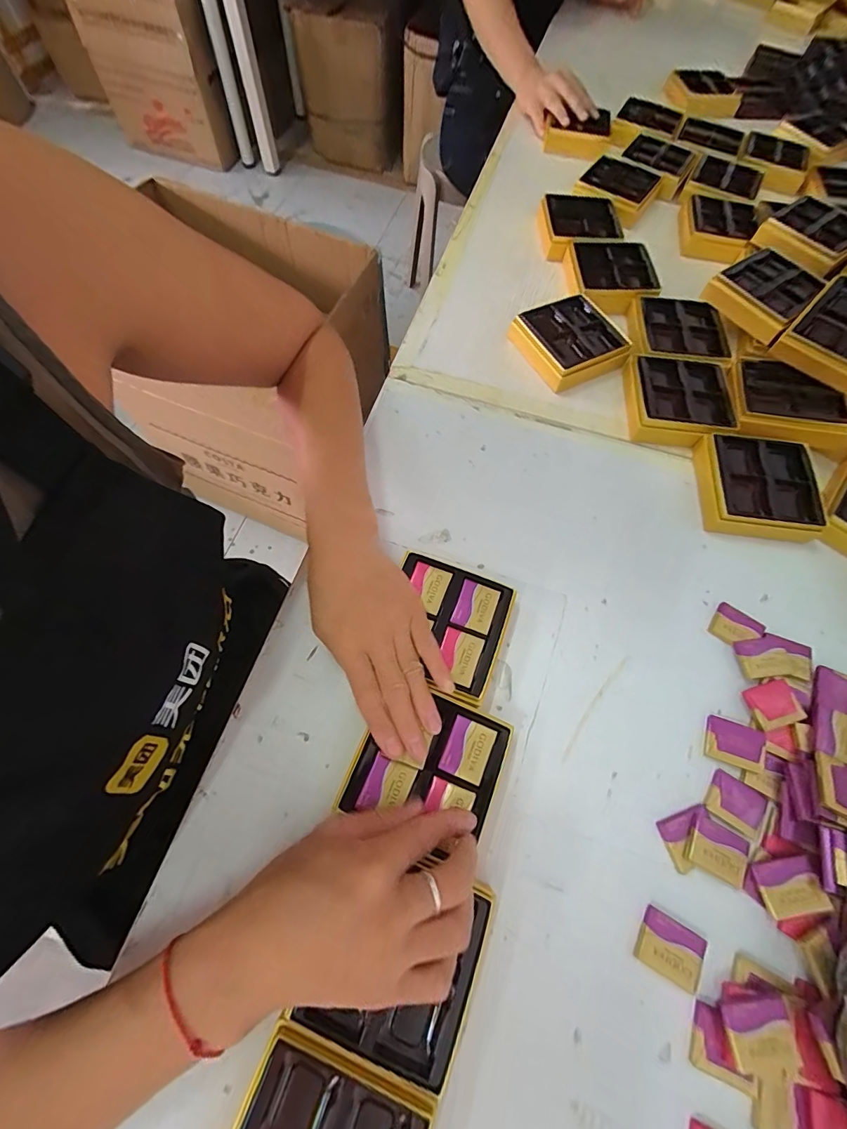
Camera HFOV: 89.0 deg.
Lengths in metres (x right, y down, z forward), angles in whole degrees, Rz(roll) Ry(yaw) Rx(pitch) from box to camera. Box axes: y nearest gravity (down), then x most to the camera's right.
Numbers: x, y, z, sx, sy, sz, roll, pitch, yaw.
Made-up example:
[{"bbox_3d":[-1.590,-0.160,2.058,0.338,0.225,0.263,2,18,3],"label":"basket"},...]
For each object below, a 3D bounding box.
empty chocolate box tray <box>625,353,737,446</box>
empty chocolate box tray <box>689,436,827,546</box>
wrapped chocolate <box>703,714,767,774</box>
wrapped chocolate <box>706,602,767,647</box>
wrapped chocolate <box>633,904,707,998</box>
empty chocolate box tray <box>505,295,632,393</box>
[{"bbox_3d":[0.266,-0.173,0.451,0.099,0.030,0.105,8,66,1],"label":"empty chocolate box tray"},{"bbox_3d":[0.319,-0.076,0.412,0.092,0.031,0.096,6,66,0],"label":"empty chocolate box tray"},{"bbox_3d":[0.238,0.137,0.329,0.040,0.007,0.032,23,67,7],"label":"wrapped chocolate"},{"bbox_3d":[0.269,0.055,0.371,0.038,0.008,0.035,38,70,13],"label":"wrapped chocolate"},{"bbox_3d":[0.161,0.250,0.280,0.040,0.006,0.033,28,68,9],"label":"wrapped chocolate"},{"bbox_3d":[0.164,-0.249,0.481,0.099,0.030,0.098,-23,69,-12],"label":"empty chocolate box tray"}]

